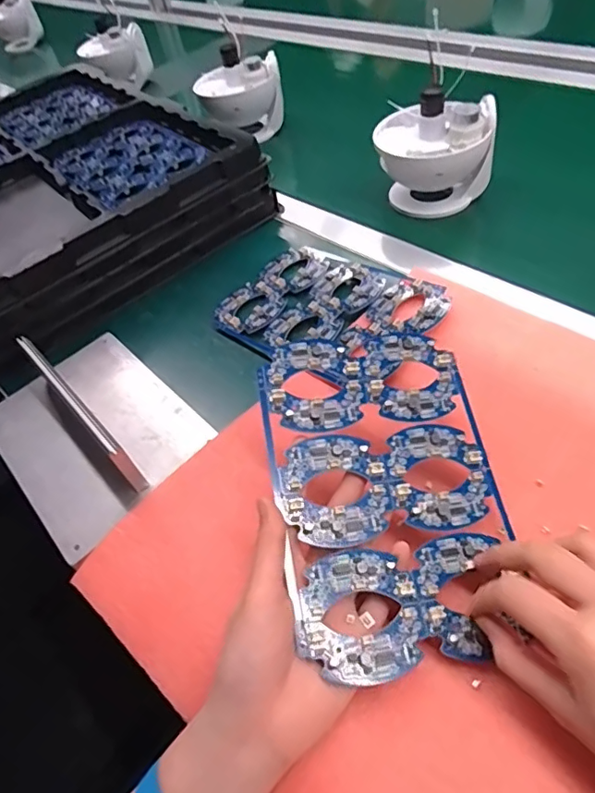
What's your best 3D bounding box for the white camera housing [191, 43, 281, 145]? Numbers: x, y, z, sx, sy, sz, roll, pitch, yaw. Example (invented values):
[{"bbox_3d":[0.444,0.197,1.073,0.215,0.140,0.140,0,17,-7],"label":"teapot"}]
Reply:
[{"bbox_3d":[-0.080,-0.421,0.749,0.116,0.097,0.088,-13,48,2],"label":"white camera housing"}]

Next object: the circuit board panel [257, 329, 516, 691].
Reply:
[{"bbox_3d":[0.055,0.053,0.323,0.136,0.009,0.202,-5,64,-10],"label":"circuit board panel"}]

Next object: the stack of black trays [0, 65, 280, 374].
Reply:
[{"bbox_3d":[-0.391,-0.223,0.633,0.531,0.100,0.505,-40,53,-20],"label":"stack of black trays"}]

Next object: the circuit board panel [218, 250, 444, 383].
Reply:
[{"bbox_3d":[0.026,-0.080,0.491,0.195,0.010,0.130,27,63,34],"label":"circuit board panel"}]

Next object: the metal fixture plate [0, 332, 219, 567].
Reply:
[{"bbox_3d":[-0.184,0.009,0.439,0.143,0.066,0.217,-39,52,-19],"label":"metal fixture plate"}]

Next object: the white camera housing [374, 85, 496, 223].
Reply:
[{"bbox_3d":[0.146,-0.251,0.569,0.119,0.116,0.083,2,51,16],"label":"white camera housing"}]

